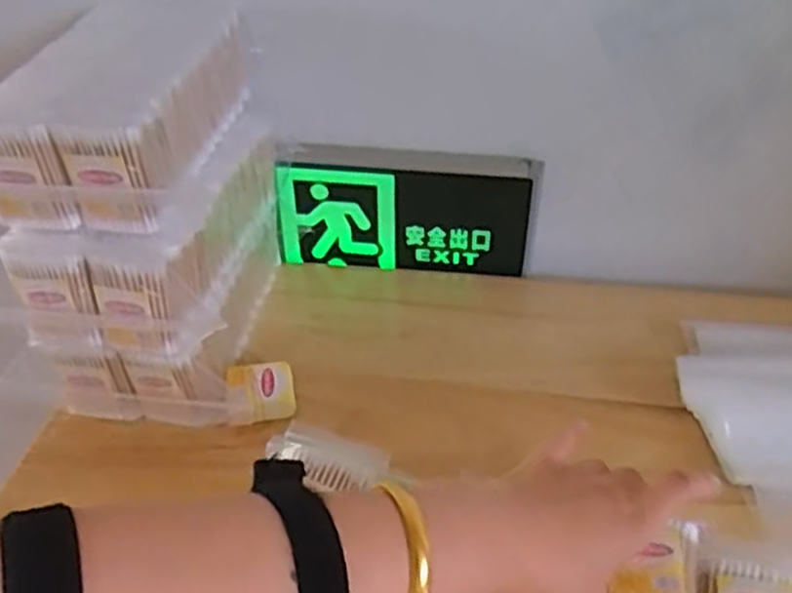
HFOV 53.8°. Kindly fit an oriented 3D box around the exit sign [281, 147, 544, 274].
[{"bbox_3d":[0.009,-0.069,0.675,0.219,0.115,0.024,0,39,4],"label":"exit sign"}]

